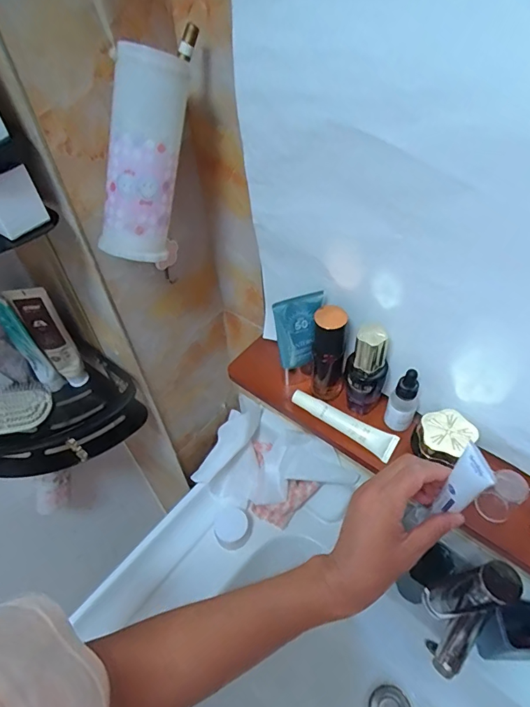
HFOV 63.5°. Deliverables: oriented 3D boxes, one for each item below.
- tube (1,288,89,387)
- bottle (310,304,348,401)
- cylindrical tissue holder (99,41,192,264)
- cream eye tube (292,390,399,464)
[{"bbox_3d":[-0.278,-0.016,0.565,0.040,0.180,0.024,-33,54,-23],"label":"tube"},{"bbox_3d":[0.068,-0.002,0.453,0.032,0.113,0.038,6,49,10],"label":"bottle"},{"bbox_3d":[-0.106,-0.164,0.364,0.052,0.164,0.046,22,21,22],"label":"cylindrical tissue holder"},{"bbox_3d":[0.084,0.073,0.460,0.118,0.018,0.023,29,57,27],"label":"cream eye tube"}]

